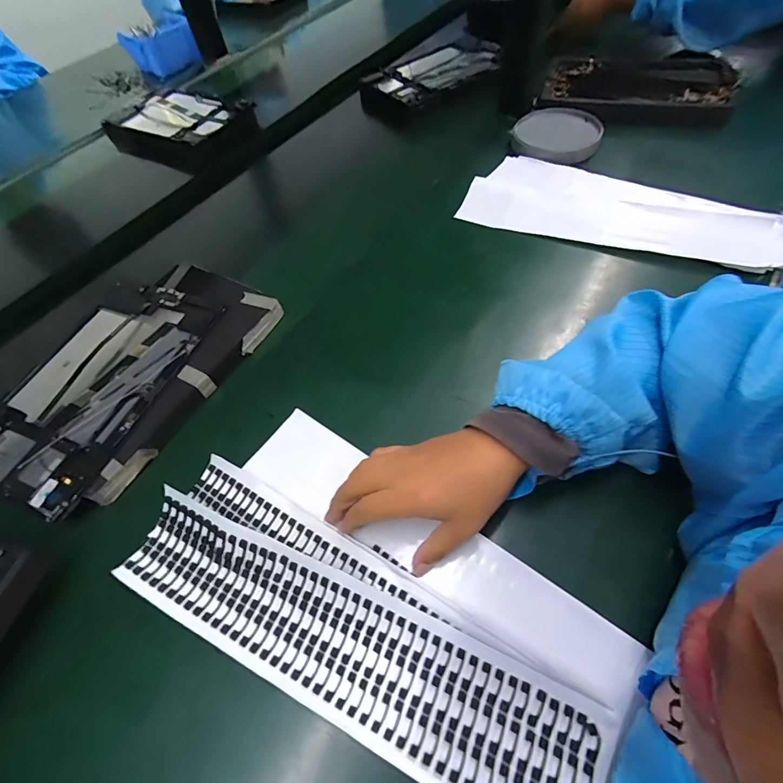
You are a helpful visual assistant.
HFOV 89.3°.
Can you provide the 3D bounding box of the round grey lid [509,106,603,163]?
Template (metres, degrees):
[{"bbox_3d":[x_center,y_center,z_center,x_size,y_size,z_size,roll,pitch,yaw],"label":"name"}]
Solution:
[{"bbox_3d":[0.224,-0.351,0.536,0.113,0.015,0.115,-3,57,5],"label":"round grey lid"}]

